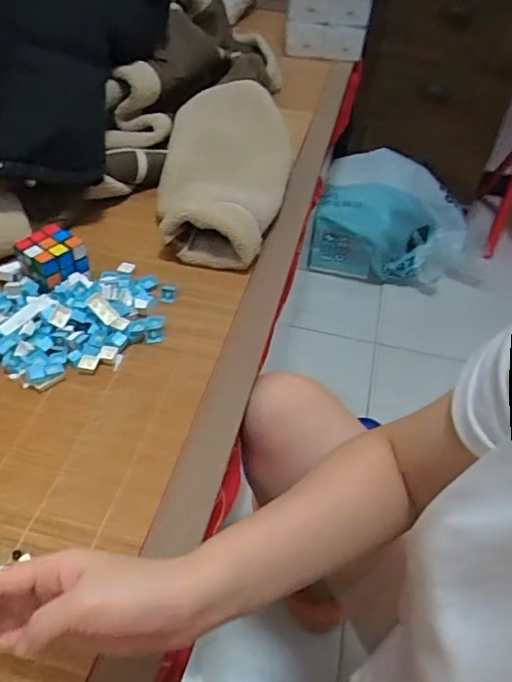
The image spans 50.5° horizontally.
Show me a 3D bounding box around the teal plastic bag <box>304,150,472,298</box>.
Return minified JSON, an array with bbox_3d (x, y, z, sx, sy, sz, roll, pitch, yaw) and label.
[{"bbox_3d":[0.371,-0.319,1.447,0.392,0.194,0.327,14,47,9],"label":"teal plastic bag"}]

